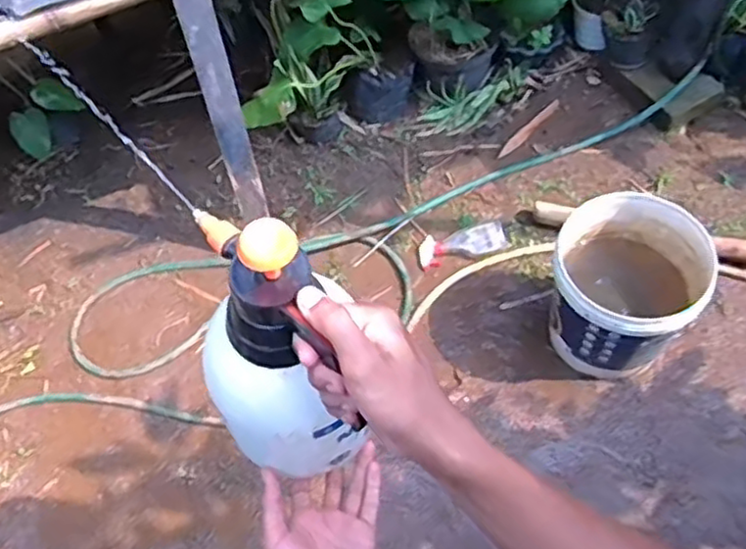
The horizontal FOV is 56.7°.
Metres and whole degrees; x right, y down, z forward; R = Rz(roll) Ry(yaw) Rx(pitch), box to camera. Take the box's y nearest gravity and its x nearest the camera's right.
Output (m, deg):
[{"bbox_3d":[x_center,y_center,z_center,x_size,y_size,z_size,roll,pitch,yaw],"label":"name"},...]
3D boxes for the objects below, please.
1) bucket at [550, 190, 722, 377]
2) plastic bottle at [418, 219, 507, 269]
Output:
[{"bbox_3d":[0.570,0.053,1.640,0.328,0.354,0.340,-1,58,2],"label":"bucket"},{"bbox_3d":[0.248,-0.086,1.935,0.246,0.067,0.102,-8,59,-1],"label":"plastic bottle"}]

